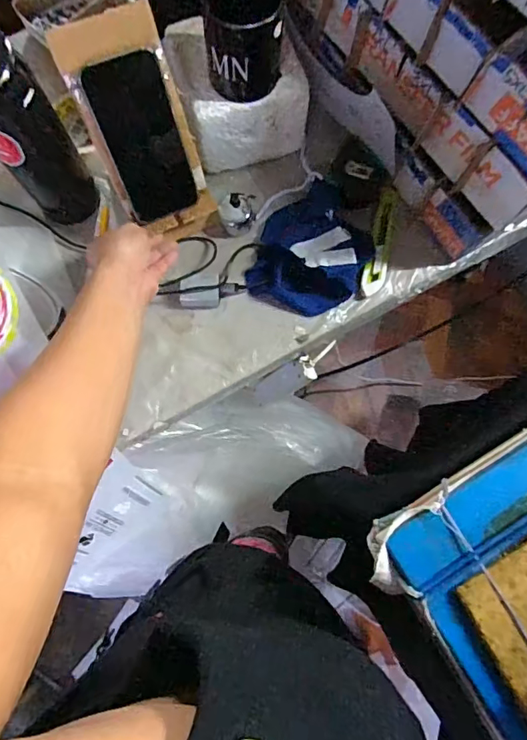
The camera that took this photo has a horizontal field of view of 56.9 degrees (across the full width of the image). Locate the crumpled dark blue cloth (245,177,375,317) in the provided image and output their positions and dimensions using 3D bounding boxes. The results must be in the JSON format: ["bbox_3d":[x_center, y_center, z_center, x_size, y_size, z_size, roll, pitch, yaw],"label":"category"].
[{"bbox_3d":[0.064,-0.154,0.608,0.138,0.059,0.164,22,77,3],"label":"crumpled dark blue cloth"}]

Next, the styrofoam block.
[{"bbox_3d":[-0.037,-0.342,0.600,0.146,0.115,0.134,-23,79,-7],"label":"styrofoam block"}]

